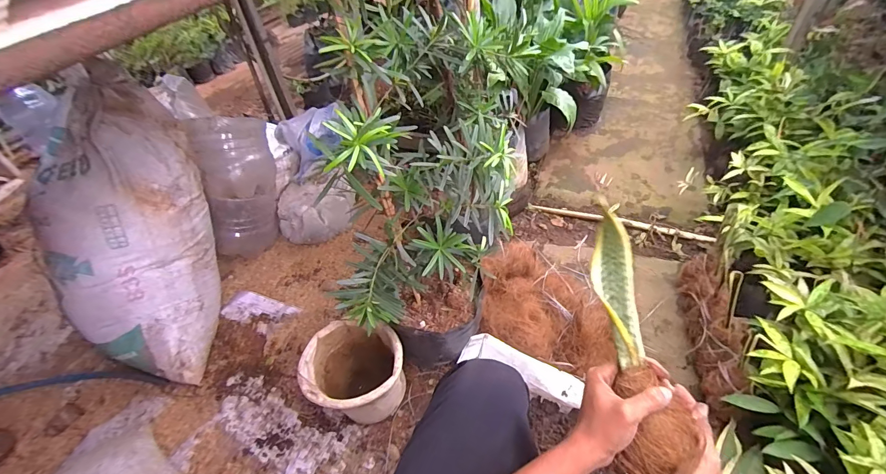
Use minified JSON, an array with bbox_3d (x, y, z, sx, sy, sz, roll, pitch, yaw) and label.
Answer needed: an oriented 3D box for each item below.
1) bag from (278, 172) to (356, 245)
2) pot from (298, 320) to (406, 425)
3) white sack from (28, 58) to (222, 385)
[{"bbox_3d":[-0.461,-0.089,1.397,0.270,0.179,0.209,-4,45,1],"label":"bag"},{"bbox_3d":[-0.209,0.311,0.883,0.246,0.157,0.201,27,53,28],"label":"pot"},{"bbox_3d":[-0.784,-0.019,0.998,0.275,0.763,0.300,5,17,10],"label":"white sack"}]

